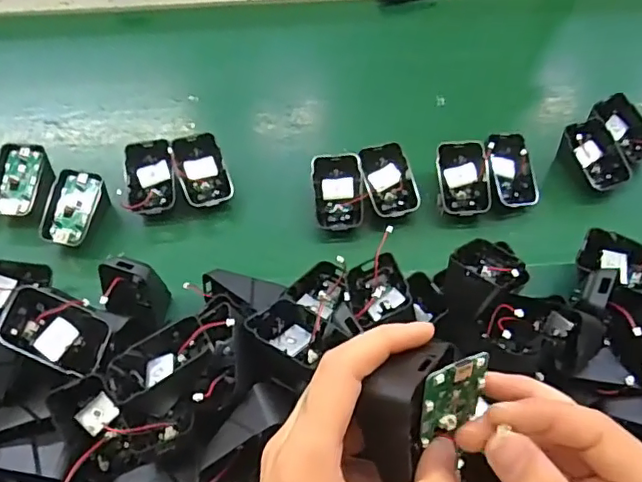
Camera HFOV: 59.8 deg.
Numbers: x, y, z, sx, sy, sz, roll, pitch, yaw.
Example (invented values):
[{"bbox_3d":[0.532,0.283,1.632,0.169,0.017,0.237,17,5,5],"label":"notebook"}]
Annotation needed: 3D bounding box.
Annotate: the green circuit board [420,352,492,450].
[{"bbox_3d":[0.055,0.067,0.232,0.030,0.039,0.004,-9,29,-25],"label":"green circuit board"}]

